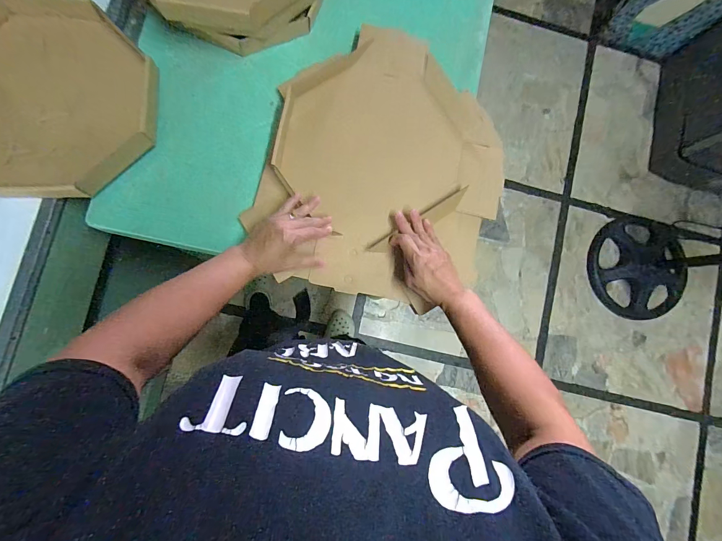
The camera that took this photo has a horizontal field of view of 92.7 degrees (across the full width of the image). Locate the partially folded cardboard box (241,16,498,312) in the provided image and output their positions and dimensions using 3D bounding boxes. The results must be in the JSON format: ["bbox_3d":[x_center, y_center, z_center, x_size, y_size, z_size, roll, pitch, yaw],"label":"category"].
[{"bbox_3d":[0.047,-0.168,0.589,0.380,0.062,0.425,16,83,-6],"label":"partially folded cardboard box"}]

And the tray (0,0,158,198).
[{"bbox_3d":[-0.471,-0.259,0.524,0.282,0.045,0.303,41,82,-1],"label":"tray"}]

